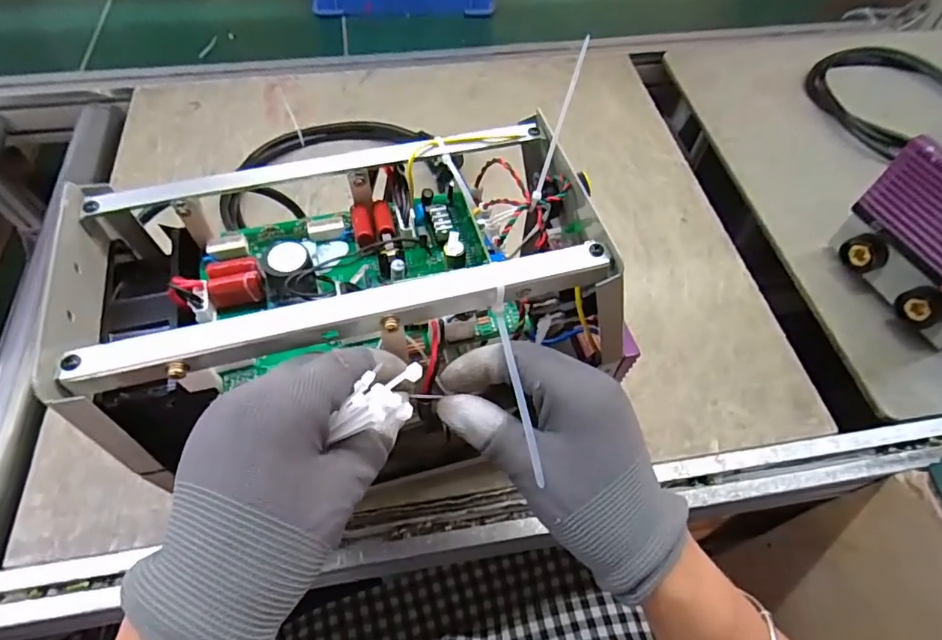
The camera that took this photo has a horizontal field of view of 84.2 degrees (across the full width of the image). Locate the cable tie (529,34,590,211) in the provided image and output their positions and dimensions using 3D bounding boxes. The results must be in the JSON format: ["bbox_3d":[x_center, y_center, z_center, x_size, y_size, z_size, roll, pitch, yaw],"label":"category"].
[{"bbox_3d":[0.050,-0.109,0.294,0.004,0.004,0.095,20,106,11],"label":"cable tie"}]

